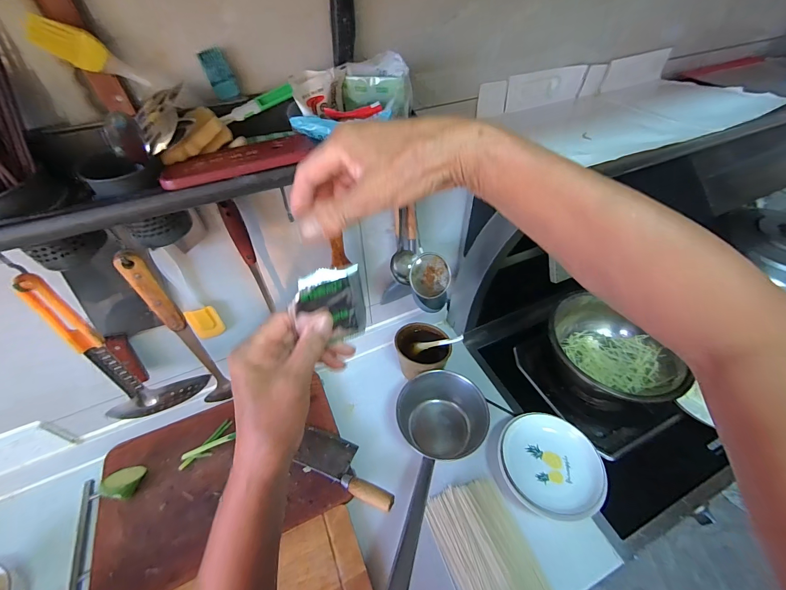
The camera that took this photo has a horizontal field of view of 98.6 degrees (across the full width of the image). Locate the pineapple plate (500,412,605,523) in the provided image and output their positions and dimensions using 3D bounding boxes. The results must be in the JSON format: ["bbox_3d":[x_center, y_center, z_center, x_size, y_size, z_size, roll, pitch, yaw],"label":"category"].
[{"bbox_3d":[0.301,0.320,0.646,0.184,0.033,0.171,-1,47,1],"label":"pineapple plate"}]

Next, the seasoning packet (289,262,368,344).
[{"bbox_3d":[-0.055,0.012,0.300,0.061,0.076,0.008,-18,35,-20],"label":"seasoning packet"}]

